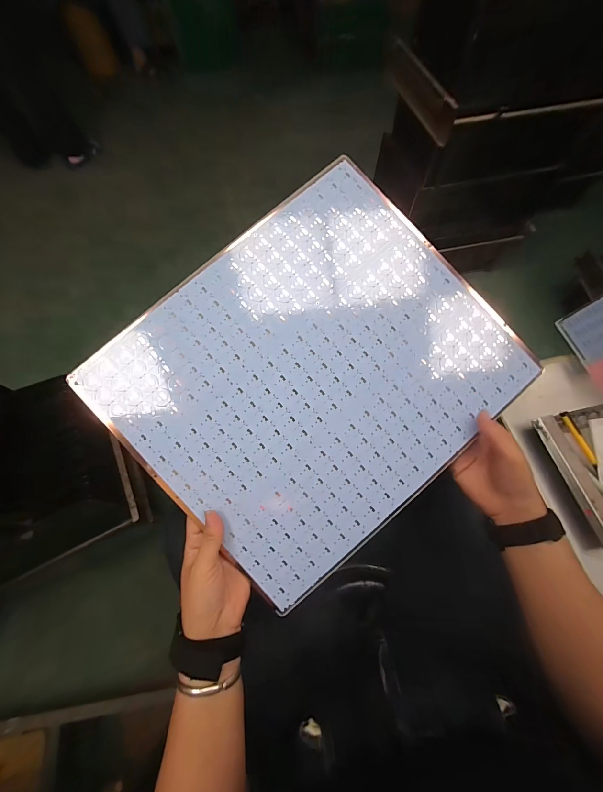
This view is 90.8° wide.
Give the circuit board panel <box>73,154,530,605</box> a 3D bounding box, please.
[{"bbox_3d":[0.016,-0.022,0.327,0.394,0.009,0.342,-42,89,-4],"label":"circuit board panel"}]

